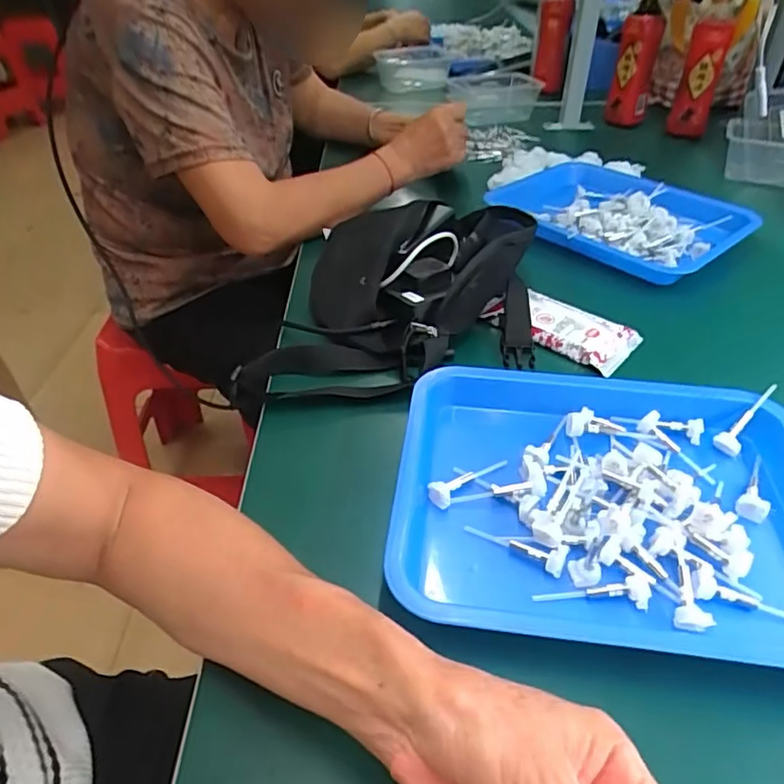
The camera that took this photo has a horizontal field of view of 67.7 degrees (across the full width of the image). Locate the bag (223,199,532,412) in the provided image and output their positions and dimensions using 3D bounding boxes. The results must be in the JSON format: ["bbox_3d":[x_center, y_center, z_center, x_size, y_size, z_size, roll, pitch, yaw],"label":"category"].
[{"bbox_3d":[0.014,-0.115,0.572,0.241,0.069,0.333,4,40,7],"label":"bag"}]

